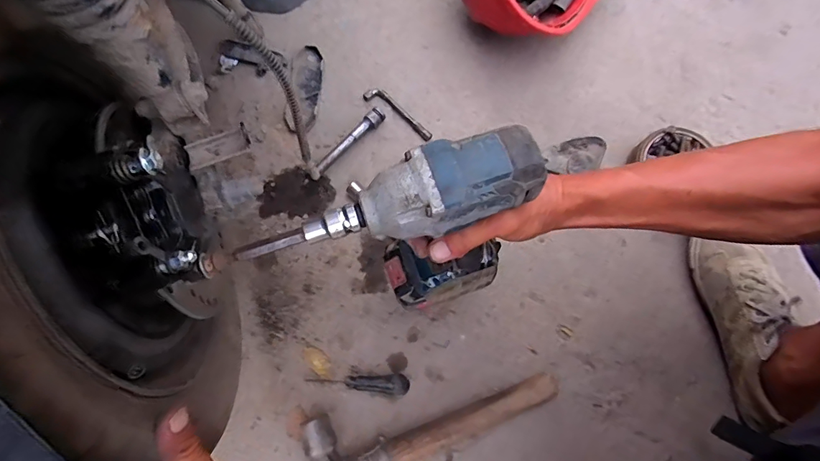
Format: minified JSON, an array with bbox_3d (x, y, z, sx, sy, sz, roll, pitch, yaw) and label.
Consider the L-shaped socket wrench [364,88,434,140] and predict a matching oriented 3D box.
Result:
[{"bbox_3d":[-0.015,-0.171,0.635,0.116,0.011,0.024,36,80,8],"label":"L-shaped socket wrench"}]

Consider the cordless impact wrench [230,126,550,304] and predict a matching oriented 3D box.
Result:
[{"bbox_3d":[-0.002,0.017,0.374,0.199,0.195,0.092,-21,78,-4],"label":"cordless impact wrench"}]

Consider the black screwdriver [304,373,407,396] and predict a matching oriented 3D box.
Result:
[{"bbox_3d":[-0.065,0.187,0.549,0.127,0.023,0.024,6,78,2],"label":"black screwdriver"}]

